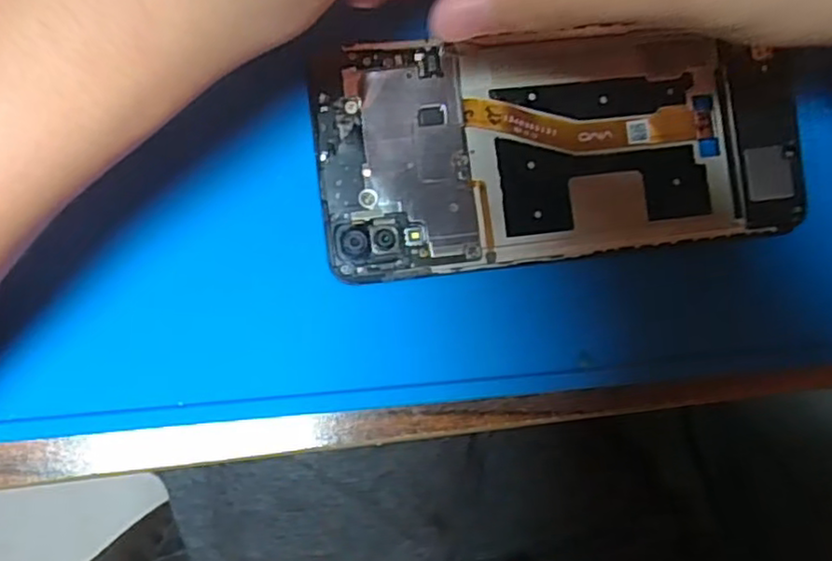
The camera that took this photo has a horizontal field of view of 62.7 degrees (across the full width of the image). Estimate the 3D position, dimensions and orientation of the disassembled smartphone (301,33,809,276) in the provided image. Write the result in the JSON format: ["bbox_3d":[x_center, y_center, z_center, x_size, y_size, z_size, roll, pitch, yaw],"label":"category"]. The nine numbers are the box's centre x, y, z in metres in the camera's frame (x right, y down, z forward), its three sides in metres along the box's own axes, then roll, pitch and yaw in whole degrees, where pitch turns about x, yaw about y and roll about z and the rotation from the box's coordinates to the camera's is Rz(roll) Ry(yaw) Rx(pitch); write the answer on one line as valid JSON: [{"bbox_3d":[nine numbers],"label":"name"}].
[{"bbox_3d":[0.045,-0.042,0.209,0.147,0.004,0.068,-7,88,-6],"label":"disassembled smartphone"}]

